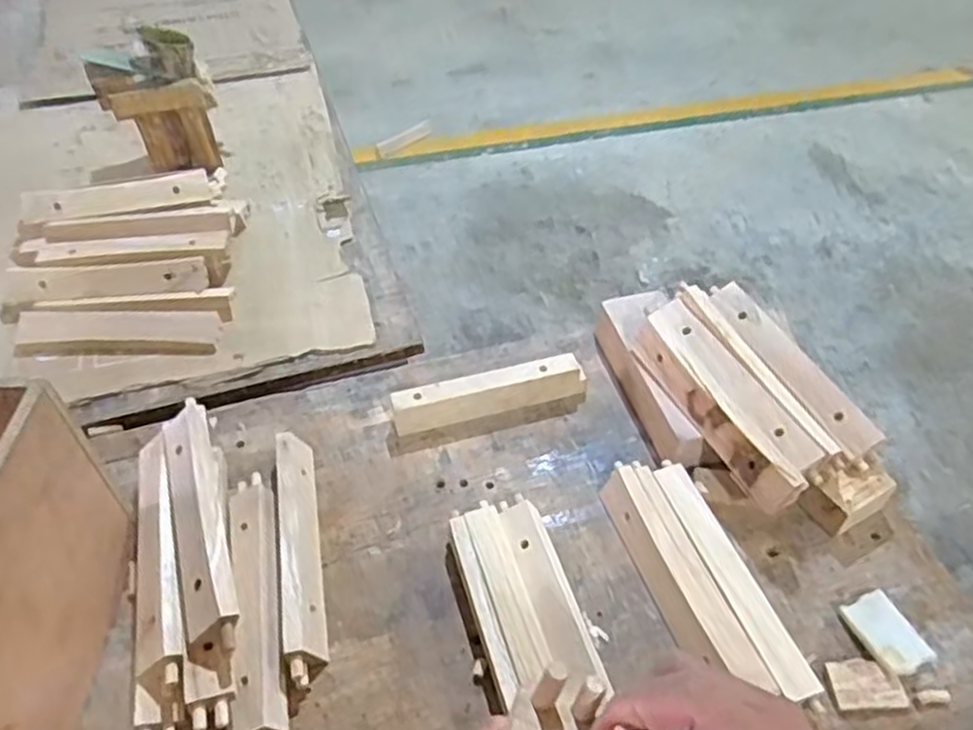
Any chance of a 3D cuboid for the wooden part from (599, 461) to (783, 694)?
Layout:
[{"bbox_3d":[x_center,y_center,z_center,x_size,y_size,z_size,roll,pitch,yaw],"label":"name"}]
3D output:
[{"bbox_3d":[0.186,0.205,0.739,0.052,0.041,0.249,-14,50,-13],"label":"wooden part"}]

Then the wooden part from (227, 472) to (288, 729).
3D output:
[{"bbox_3d":[-0.221,0.225,0.723,0.045,0.034,0.277,-9,49,-9],"label":"wooden part"}]

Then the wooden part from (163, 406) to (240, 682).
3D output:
[{"bbox_3d":[-0.271,0.151,0.713,0.047,0.032,0.284,-16,51,-14],"label":"wooden part"}]

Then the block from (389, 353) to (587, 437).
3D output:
[{"bbox_3d":[0.005,0.034,0.891,0.228,0.052,0.033,-11,50,-10],"label":"block"}]

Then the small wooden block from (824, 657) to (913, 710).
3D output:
[{"bbox_3d":[0.344,0.289,0.685,0.064,0.009,0.043,-3,49,-4],"label":"small wooden block"}]

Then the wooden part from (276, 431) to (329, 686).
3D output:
[{"bbox_3d":[-0.187,0.185,0.763,0.034,0.038,0.262,-9,49,-8],"label":"wooden part"}]

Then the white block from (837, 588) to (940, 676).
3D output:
[{"bbox_3d":[0.380,0.251,0.712,0.053,0.013,0.075,-21,52,-18],"label":"white block"}]

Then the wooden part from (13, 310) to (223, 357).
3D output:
[{"bbox_3d":[-0.471,-0.042,0.966,0.258,0.021,0.062,0,49,-1],"label":"wooden part"}]

